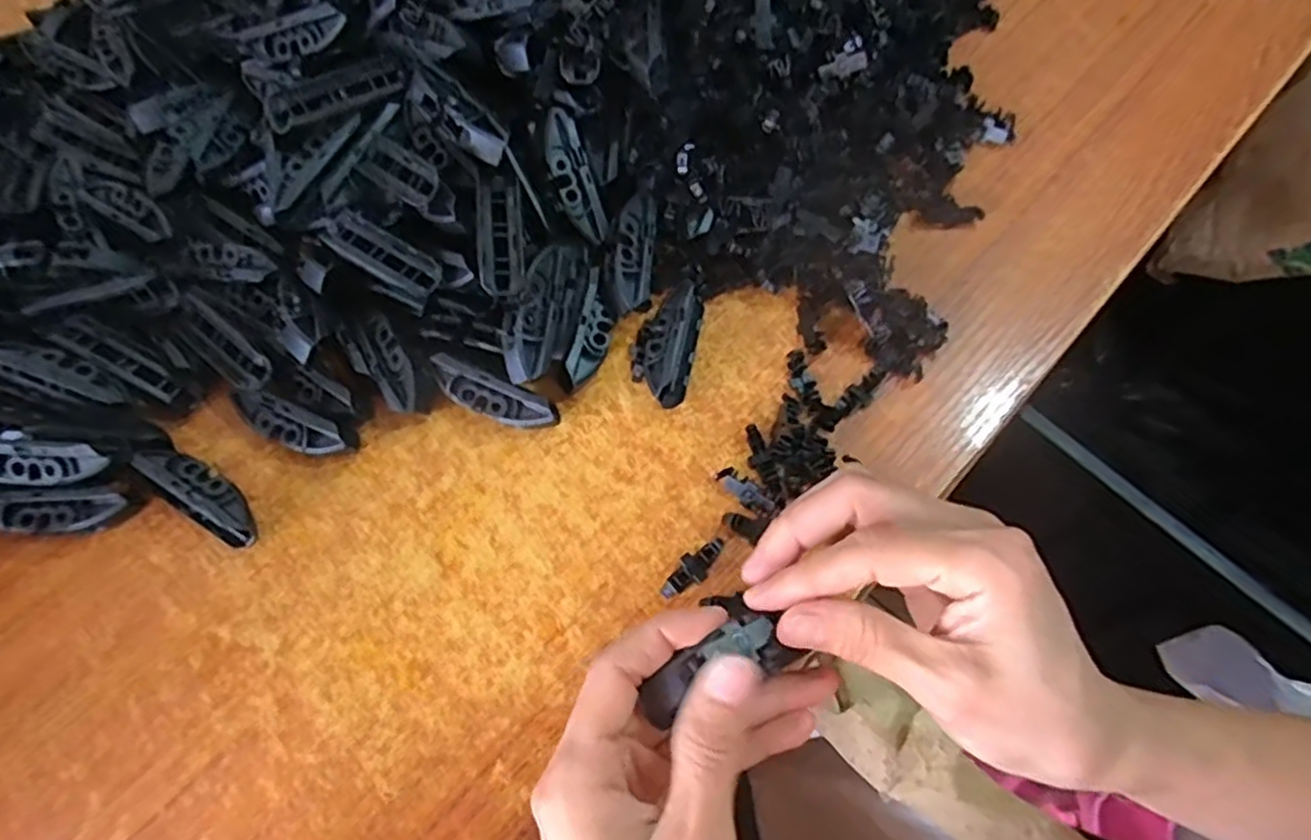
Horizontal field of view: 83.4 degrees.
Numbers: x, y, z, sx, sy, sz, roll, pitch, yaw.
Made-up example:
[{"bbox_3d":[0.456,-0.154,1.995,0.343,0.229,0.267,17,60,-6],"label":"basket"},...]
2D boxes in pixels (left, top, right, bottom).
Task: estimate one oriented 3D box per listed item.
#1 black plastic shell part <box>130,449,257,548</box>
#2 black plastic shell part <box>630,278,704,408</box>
[{"bbox_3d":[-0.217,0.034,0.352,0.063,0.022,0.023,30,68,16],"label":"black plastic shell part"},{"bbox_3d":[0.005,-0.041,0.381,0.031,0.022,0.067,12,64,8],"label":"black plastic shell part"}]

